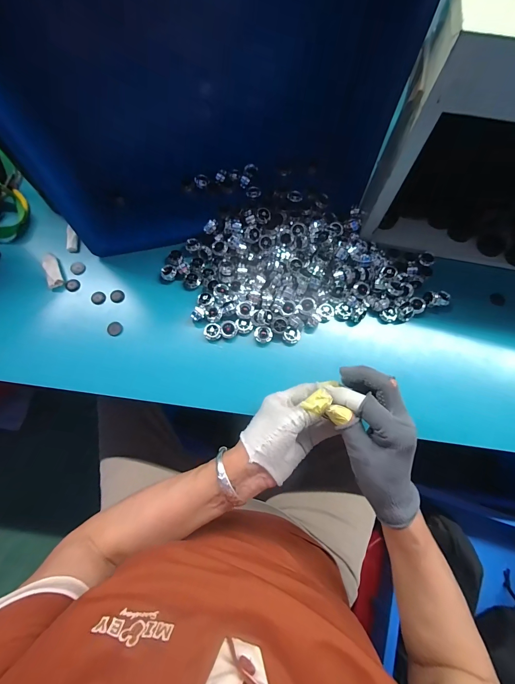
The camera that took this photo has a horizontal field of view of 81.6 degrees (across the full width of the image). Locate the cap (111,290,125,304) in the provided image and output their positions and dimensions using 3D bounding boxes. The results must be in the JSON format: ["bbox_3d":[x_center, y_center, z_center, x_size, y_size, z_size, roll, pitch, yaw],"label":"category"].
[{"bbox_3d":[-0.220,-0.072,0.467,0.019,0.004,0.021,-36,77,-11],"label":"cap"}]

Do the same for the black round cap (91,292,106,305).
[{"bbox_3d":[-0.249,-0.069,0.466,0.021,0.006,0.021,0,73,-1],"label":"black round cap"}]

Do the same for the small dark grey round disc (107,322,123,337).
[{"bbox_3d":[-0.216,-0.020,0.451,0.022,0.006,0.022,0,73,-1],"label":"small dark grey round disc"}]

